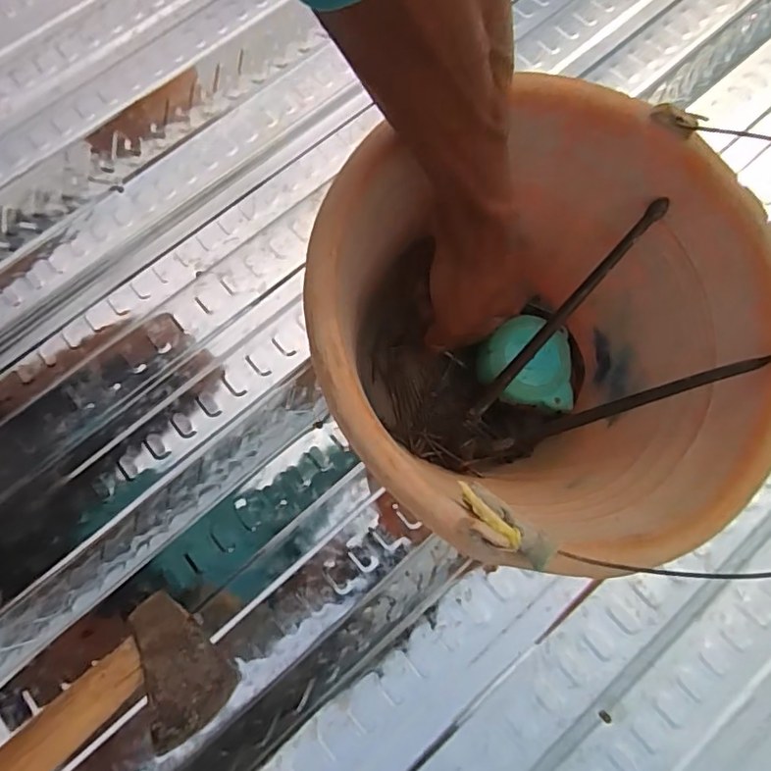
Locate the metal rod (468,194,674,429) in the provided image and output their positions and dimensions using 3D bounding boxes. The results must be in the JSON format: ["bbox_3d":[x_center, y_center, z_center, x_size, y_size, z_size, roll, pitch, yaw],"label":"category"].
[{"bbox_3d":[0.121,-0.045,0.390,0.012,0.016,0.197,44,119,13],"label":"metal rod"}]

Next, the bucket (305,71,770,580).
[{"bbox_3d":[0.090,-0.011,0.364,0.245,0.212,0.250,0,73,1],"label":"bucket"}]

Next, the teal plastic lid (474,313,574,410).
[{"bbox_3d":[0.114,-0.019,0.446,0.077,0.016,0.077,2,79,-10],"label":"teal plastic lid"}]

